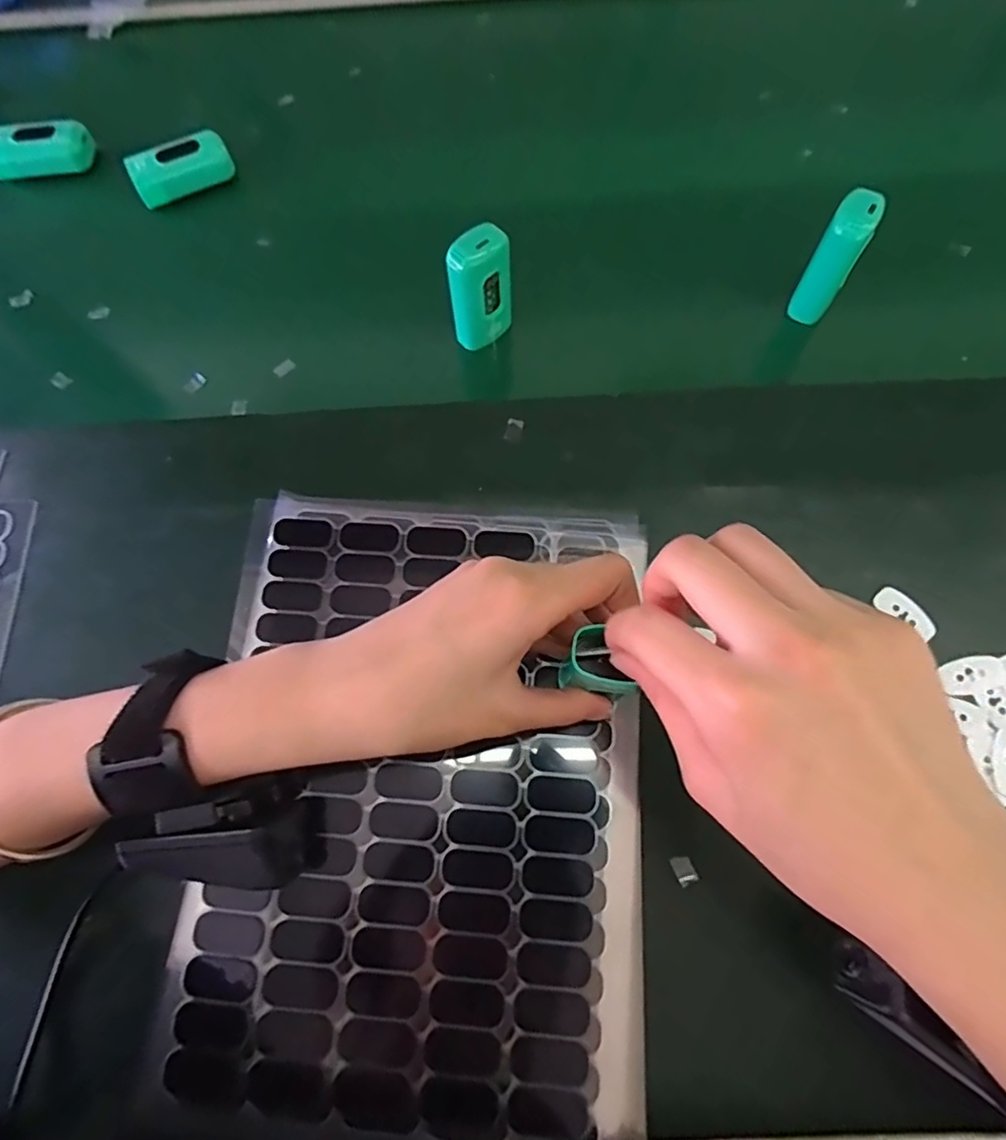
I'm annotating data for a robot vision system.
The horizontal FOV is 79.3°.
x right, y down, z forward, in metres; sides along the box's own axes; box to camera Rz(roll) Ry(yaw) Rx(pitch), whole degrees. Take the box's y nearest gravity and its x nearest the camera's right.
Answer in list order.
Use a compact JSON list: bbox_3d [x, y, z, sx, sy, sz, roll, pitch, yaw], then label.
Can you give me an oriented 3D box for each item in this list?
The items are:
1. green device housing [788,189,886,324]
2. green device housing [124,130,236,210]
[{"bbox_3d":[0.189,-0.176,0.349,0.024,0.071,0.024,29,73,12],"label":"green device housing"},{"bbox_3d":[-0.223,-0.280,0.421,0.067,0.022,0.028,-28,71,-9],"label":"green device housing"}]

